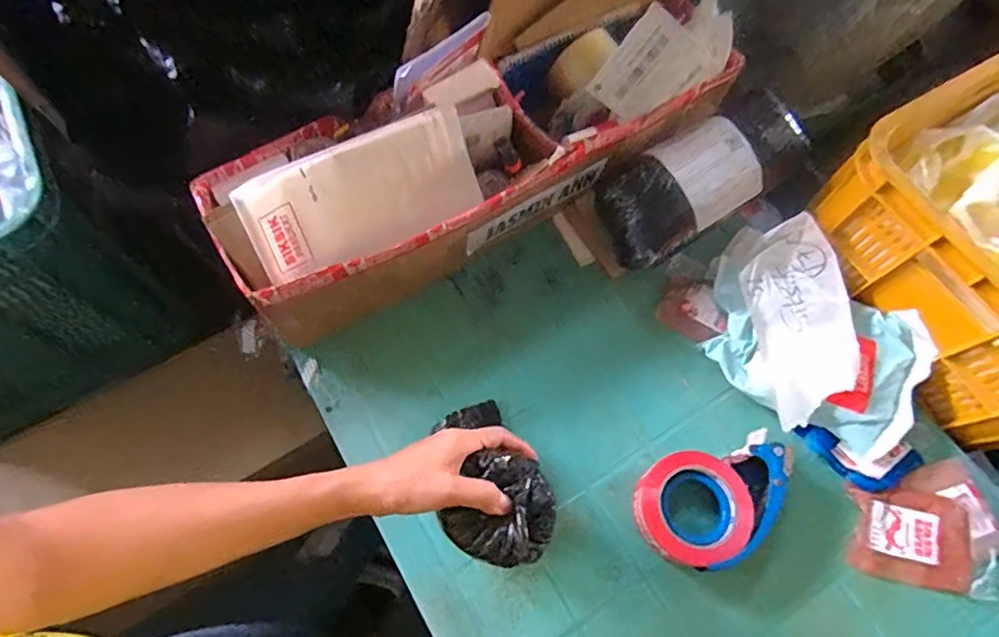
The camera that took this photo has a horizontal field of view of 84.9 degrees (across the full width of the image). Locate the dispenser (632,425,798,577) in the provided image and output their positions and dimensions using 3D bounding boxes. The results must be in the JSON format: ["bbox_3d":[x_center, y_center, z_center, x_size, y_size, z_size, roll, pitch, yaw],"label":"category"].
[{"bbox_3d":[0.231,0.195,0.581,0.168,0.049,0.112,-16,70,-6],"label":"dispenser"}]

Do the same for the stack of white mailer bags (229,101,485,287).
[{"bbox_3d":[-0.130,-0.120,0.554,0.241,0.117,0.049,-28,38,-18],"label":"stack of white mailer bags"}]

